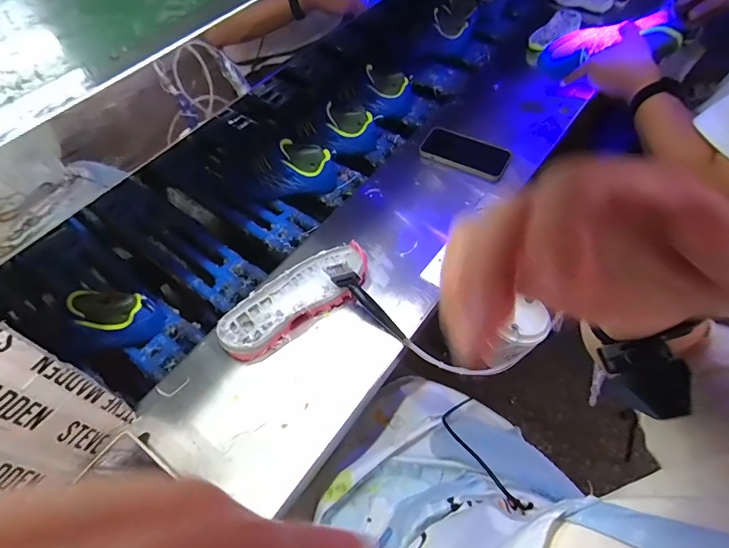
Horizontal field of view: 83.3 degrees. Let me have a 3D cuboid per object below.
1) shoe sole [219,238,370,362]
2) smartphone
[{"bbox_3d":[-0.100,0.036,0.608,0.235,0.045,0.087,-32,60,-17],"label":"shoe sole"},{"bbox_3d":[0.186,-0.225,0.758,0.161,0.017,0.083,28,66,21],"label":"smartphone"}]

